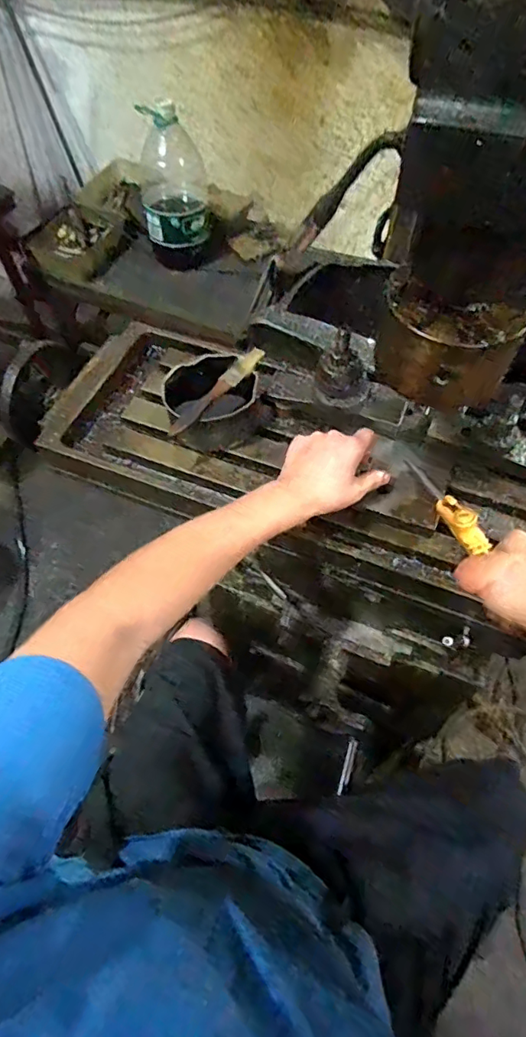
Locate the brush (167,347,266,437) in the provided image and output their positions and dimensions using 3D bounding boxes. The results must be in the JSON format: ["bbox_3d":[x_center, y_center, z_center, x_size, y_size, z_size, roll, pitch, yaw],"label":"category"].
[{"bbox_3d":[-0.053,-0.143,0.580,0.021,0.021,0.144,37,66,19],"label":"brush"}]

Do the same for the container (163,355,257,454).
[{"bbox_3d":[-0.059,-0.135,0.610,0.104,0.073,0.095,0,60,0],"label":"container"}]

